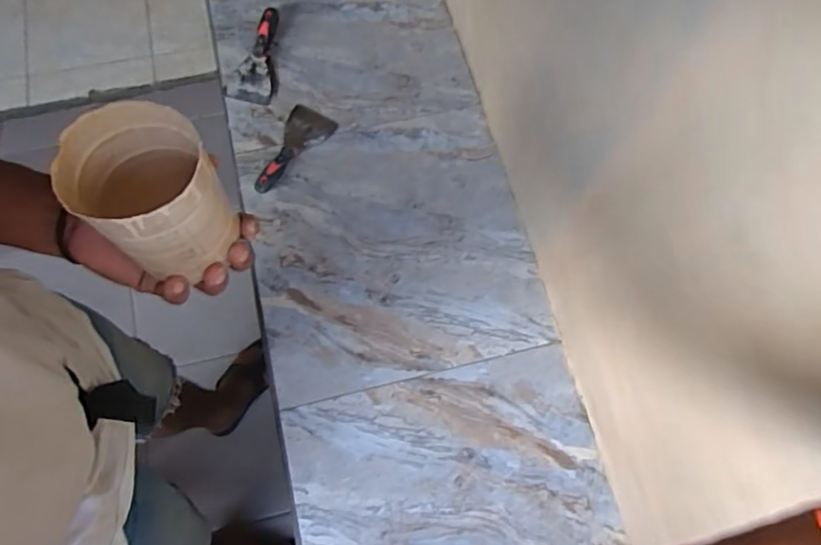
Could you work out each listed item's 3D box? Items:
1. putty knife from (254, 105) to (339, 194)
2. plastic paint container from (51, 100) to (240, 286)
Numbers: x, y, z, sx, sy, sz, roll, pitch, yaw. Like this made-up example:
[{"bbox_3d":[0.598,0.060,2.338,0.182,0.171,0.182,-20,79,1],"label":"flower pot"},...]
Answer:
[{"bbox_3d":[-0.231,-0.237,1.106,0.090,0.034,0.196,30,73,8],"label":"putty knife"},{"bbox_3d":[-0.171,-0.053,0.402,0.076,0.108,0.083,0,70,0],"label":"plastic paint container"}]

